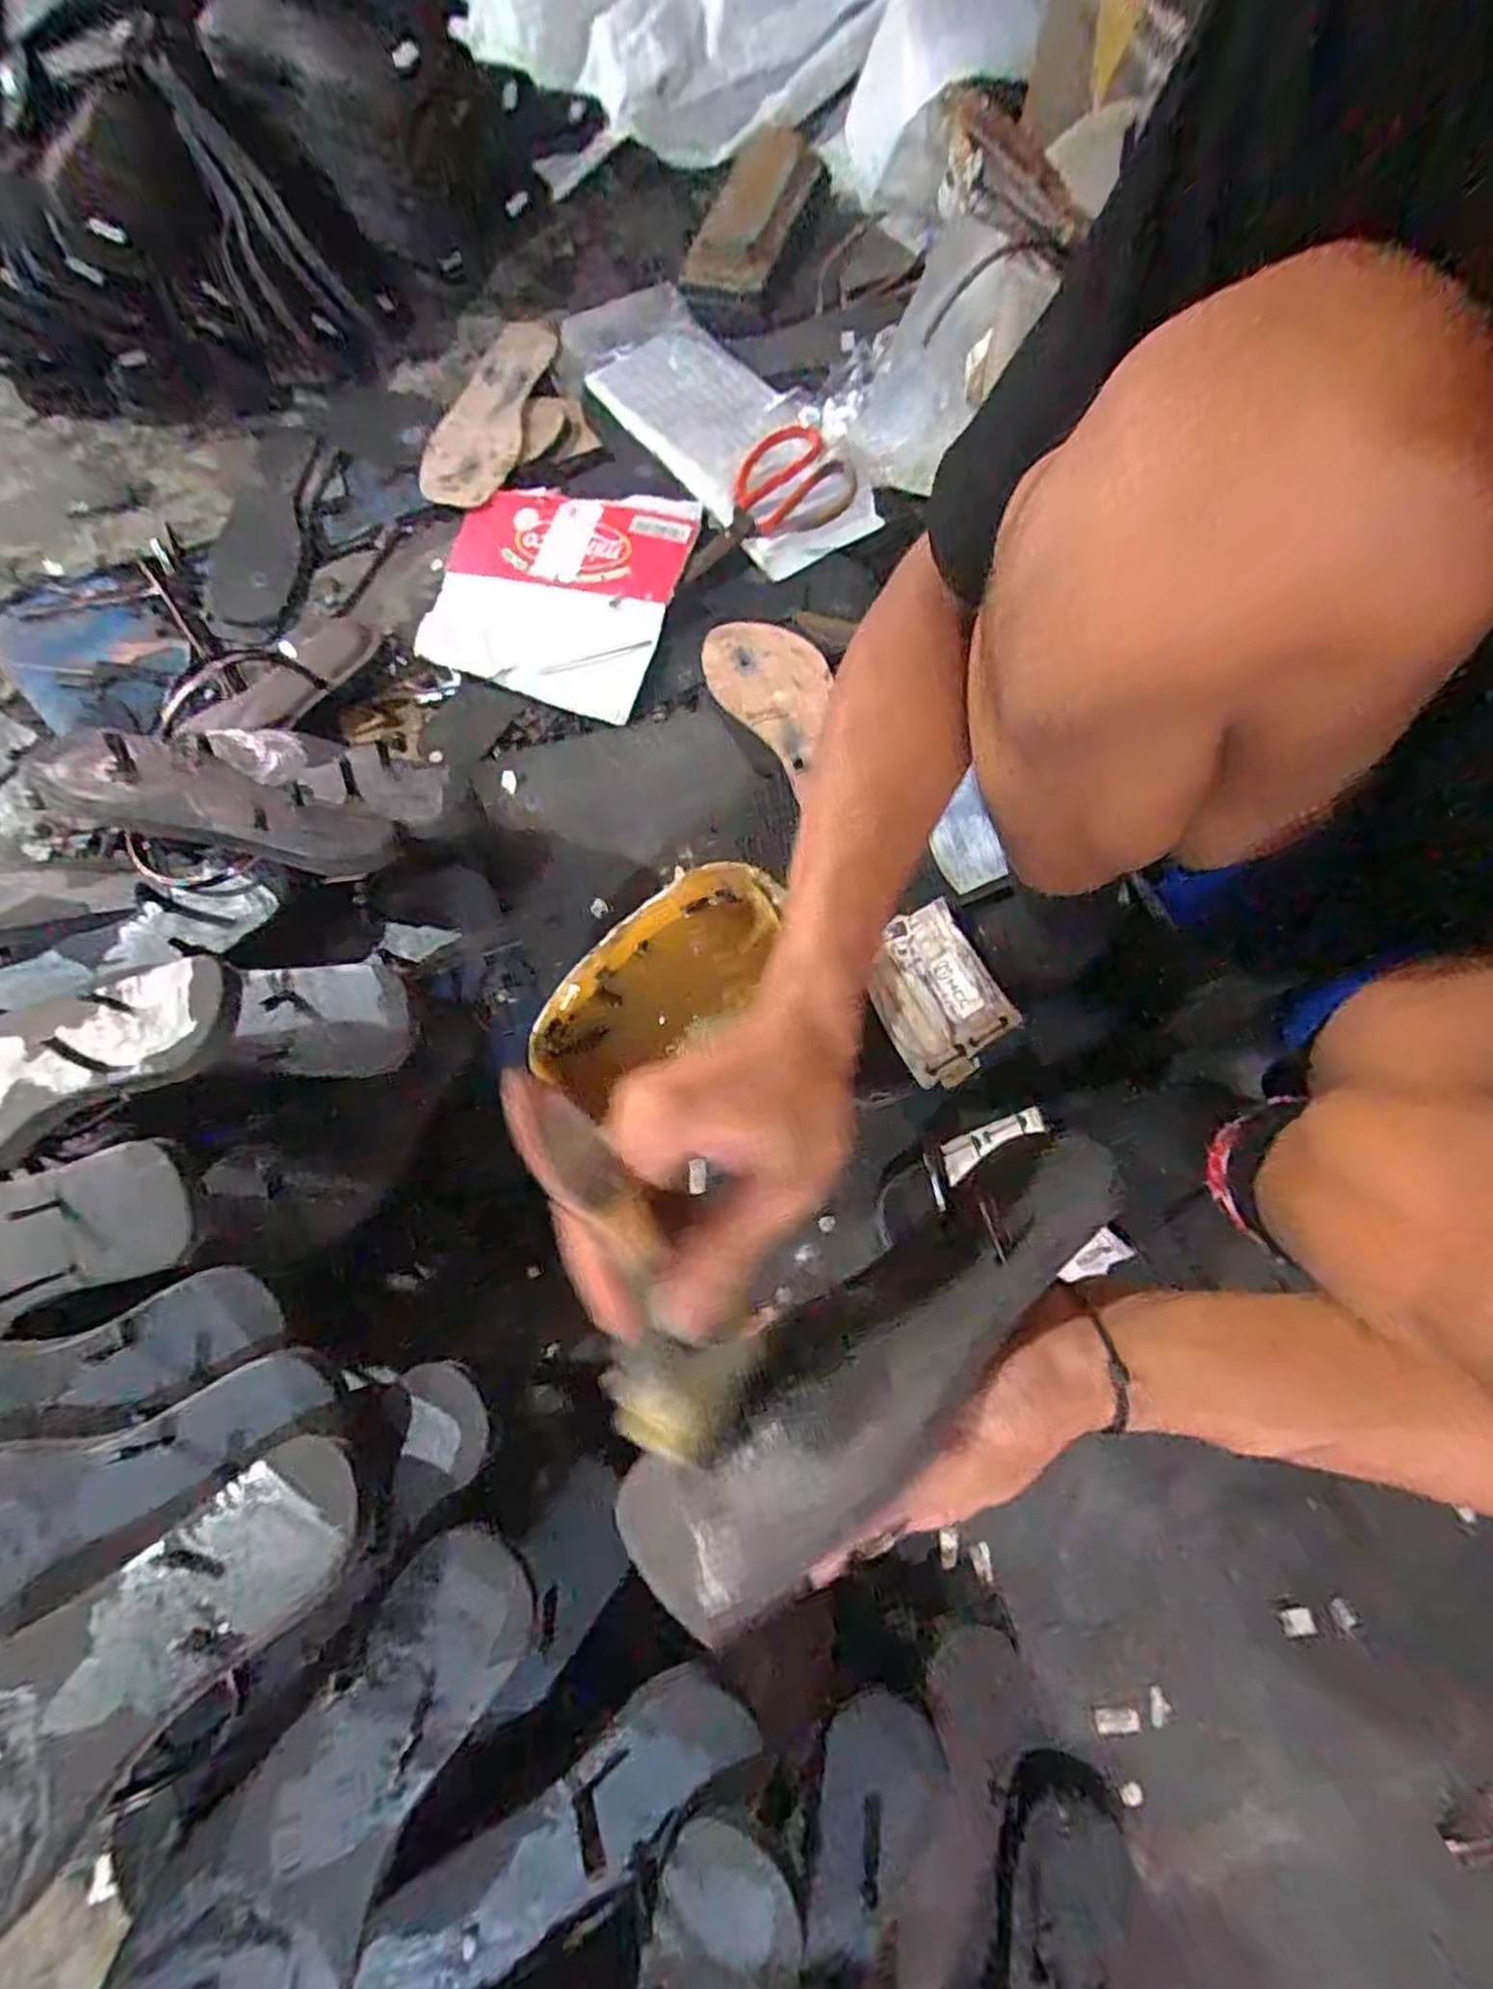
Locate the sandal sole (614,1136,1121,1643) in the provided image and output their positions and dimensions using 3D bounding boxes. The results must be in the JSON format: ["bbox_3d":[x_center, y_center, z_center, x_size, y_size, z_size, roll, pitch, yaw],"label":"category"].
[{"bbox_3d":[0.060,0.128,0.292,0.233,0.020,0.070,-32,35,-22],"label":"sandal sole"}]

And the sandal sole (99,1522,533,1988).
[{"bbox_3d":[-0.172,0.341,0.310,0.082,0.029,0.229,32,76,8],"label":"sandal sole"}]

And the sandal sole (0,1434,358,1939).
[{"bbox_3d":[-0.267,0.287,0.309,0.235,0.011,0.083,-40,61,-16],"label":"sandal sole"}]

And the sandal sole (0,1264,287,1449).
[{"bbox_3d":[-0.343,0.192,0.378,0.217,0.018,0.056,-16,75,-5],"label":"sandal sole"}]

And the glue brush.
[{"bbox_3d":[-0.036,0.093,0.260,0.048,0.021,0.142,-17,107,-5],"label":"glue brush"}]

